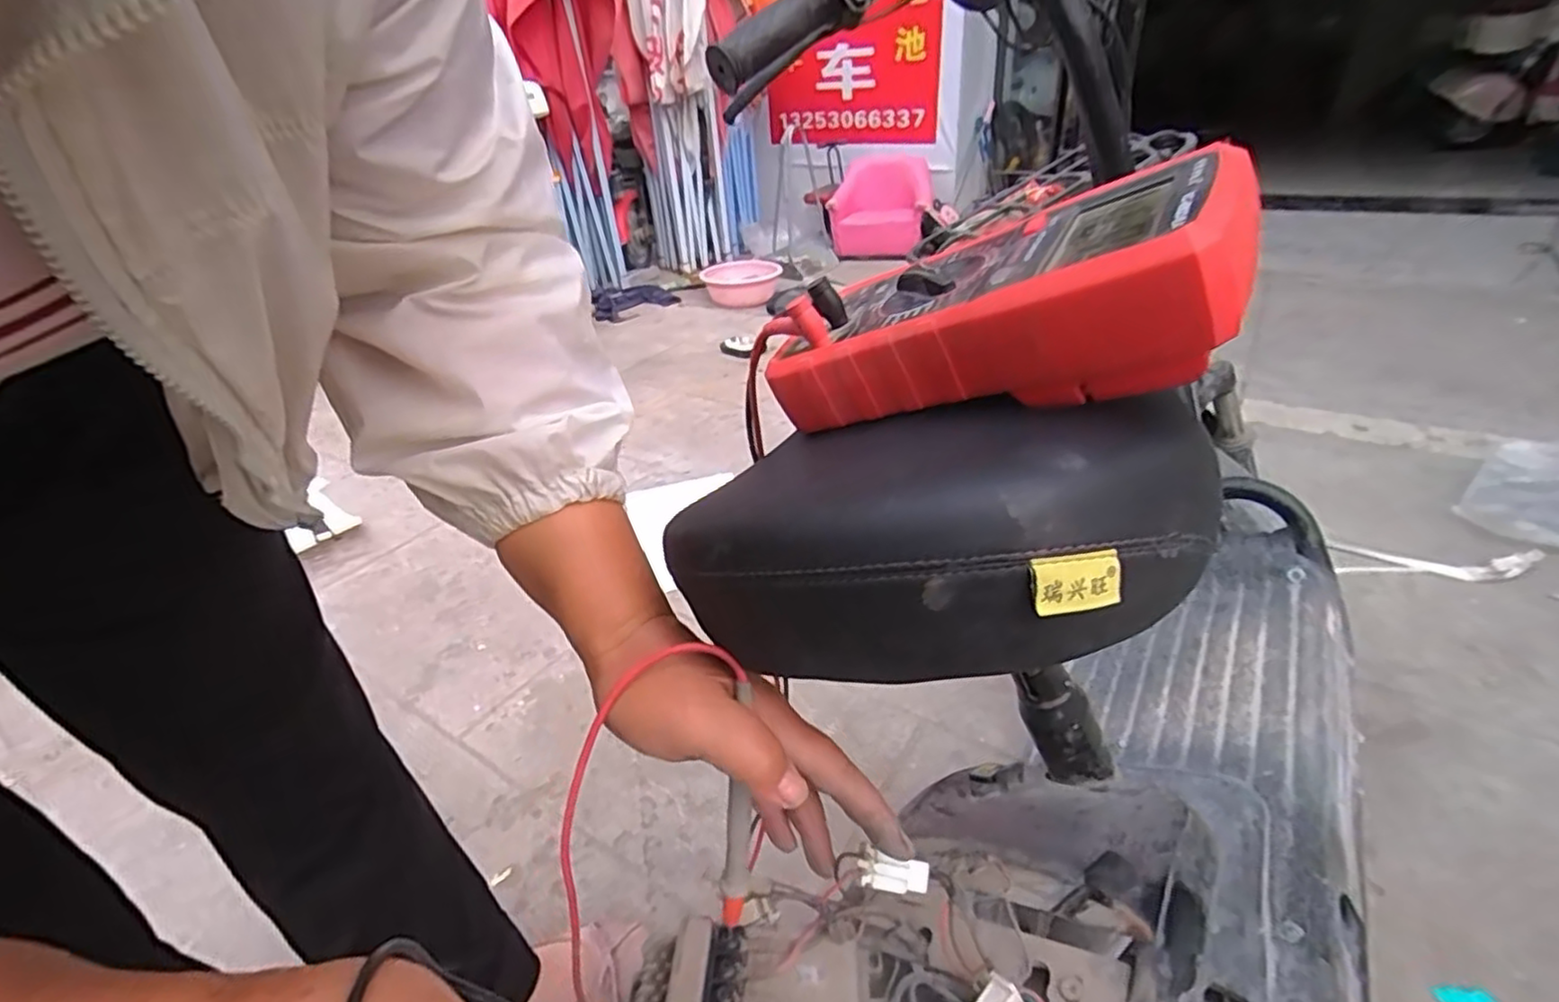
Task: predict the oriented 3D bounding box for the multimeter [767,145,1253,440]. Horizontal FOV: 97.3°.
[{"bbox_3d":[0.085,-0.076,0.277,0.188,0.063,0.086,-4,25,42],"label":"multimeter"}]

